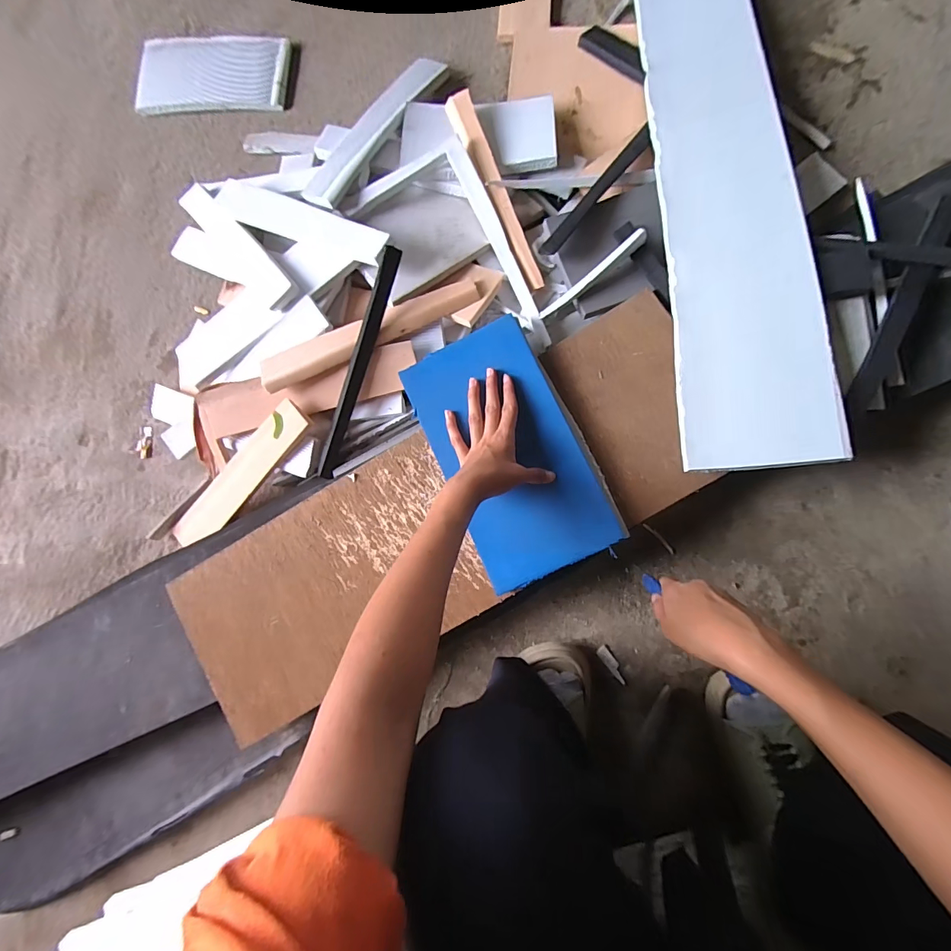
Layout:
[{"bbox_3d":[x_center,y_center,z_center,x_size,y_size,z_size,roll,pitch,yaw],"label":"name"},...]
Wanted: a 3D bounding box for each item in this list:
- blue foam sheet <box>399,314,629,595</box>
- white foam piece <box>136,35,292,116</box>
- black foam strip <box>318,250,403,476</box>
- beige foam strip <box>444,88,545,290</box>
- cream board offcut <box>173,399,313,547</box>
[{"bbox_3d":[0.038,-0.029,0.485,0.155,0.013,0.281,-25,83,5],"label":"blue foam sheet"},{"bbox_3d":[-0.409,-0.629,0.670,0.246,0.012,0.130,2,86,8],"label":"white foam piece"},{"bbox_3d":[-0.145,-0.132,0.529,0.021,0.017,0.283,23,102,9],"label":"black foam strip"},{"bbox_3d":[0.023,-0.365,0.546,0.031,0.018,0.286,-20,83,5],"label":"beige foam strip"},{"bbox_3d":[-0.321,0.008,0.579,0.279,0.015,0.059,-40,81,17],"label":"cream board offcut"}]

